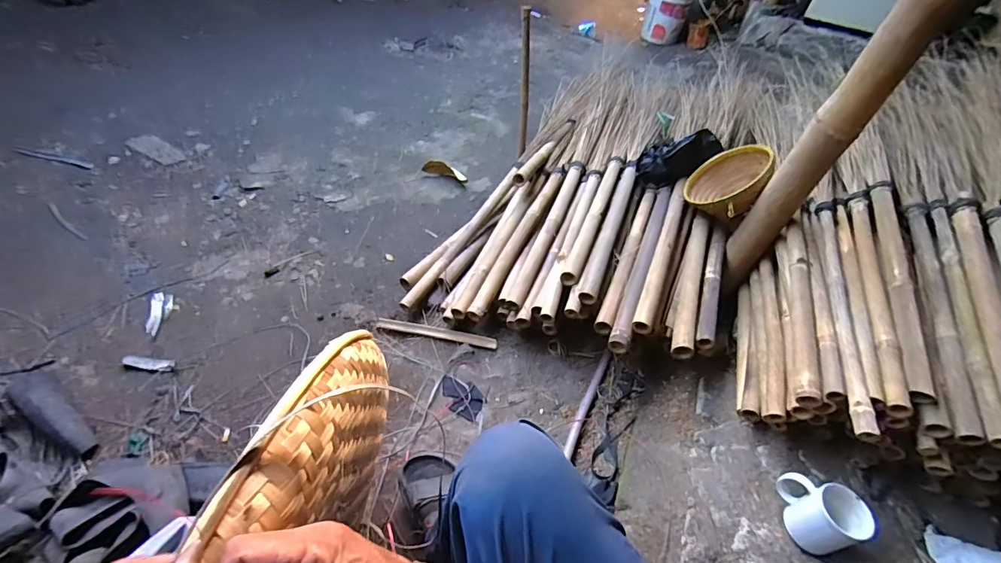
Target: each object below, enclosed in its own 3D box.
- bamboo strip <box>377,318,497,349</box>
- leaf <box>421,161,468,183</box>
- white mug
[{"bbox_3d":[-0.161,0.128,1.101,0.308,0.008,0.028,9,45,11],"label":"bamboo strip"},{"bbox_3d":[-0.200,-0.397,1.592,0.176,0.067,0.029,23,47,11],"label":"leaf"},{"bbox_3d":[0.522,0.373,0.726,0.083,0.101,0.114,-6,48,-16],"label":"white mug"}]

